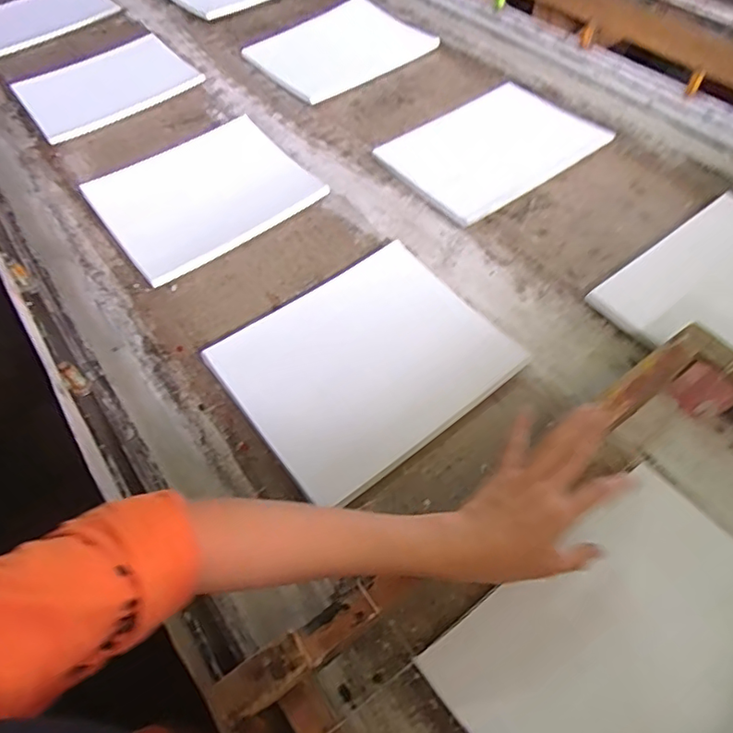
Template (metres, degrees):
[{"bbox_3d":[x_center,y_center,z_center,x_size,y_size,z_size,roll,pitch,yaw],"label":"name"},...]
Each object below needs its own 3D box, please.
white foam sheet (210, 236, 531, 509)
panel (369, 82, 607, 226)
[{"bbox_3d":[0.000,-0.008,0.609,0.275,0.019,0.234,-34,60,-17],"label":"white foam sheet"},{"bbox_3d":[0.180,-0.320,0.798,0.272,0.007,0.205,-32,59,-17],"label":"panel"}]

